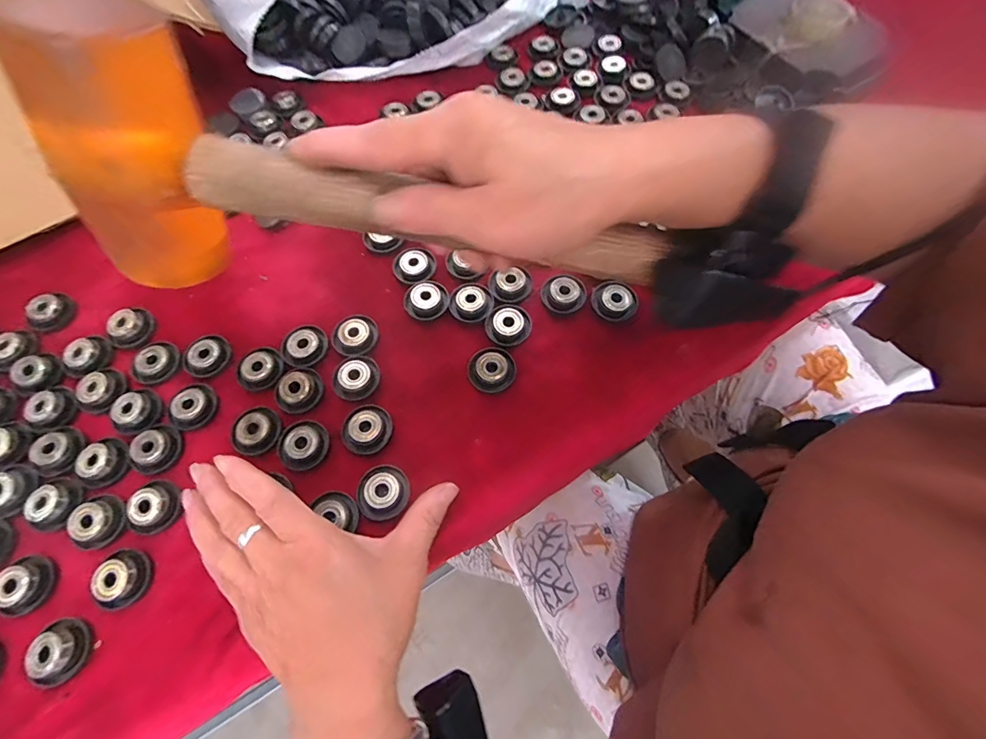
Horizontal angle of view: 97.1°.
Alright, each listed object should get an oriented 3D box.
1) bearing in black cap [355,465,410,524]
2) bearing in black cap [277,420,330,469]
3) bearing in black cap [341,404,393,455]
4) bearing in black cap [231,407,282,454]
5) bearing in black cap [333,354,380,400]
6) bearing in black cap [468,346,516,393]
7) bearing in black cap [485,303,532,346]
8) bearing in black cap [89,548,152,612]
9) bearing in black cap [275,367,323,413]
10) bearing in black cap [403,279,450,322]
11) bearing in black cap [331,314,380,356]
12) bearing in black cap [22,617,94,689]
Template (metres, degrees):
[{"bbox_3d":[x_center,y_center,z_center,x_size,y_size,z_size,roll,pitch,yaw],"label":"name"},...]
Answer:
[{"bbox_3d":[-0.070,0.077,0.273,0.032,0.010,0.033,-1,67,1],"label":"bearing in black cap"},{"bbox_3d":[-0.125,0.049,0.287,0.031,0.006,0.031,-1,67,1],"label":"bearing in black cap"},{"bbox_3d":[-0.084,0.040,0.290,0.033,0.007,0.032,-1,67,1],"label":"bearing in black cap"},{"bbox_3d":[-0.159,0.041,0.292,0.030,0.008,0.031,-1,67,1],"label":"bearing in black cap"},{"bbox_3d":[-0.095,0.005,0.304,0.029,0.009,0.033,25,70,12],"label":"bearing in black cap"},{"bbox_3d":[-0.001,-0.001,0.304,0.032,0.007,0.032,4,67,3],"label":"bearing in black cap"},{"bbox_3d":[0.012,-0.033,0.316,0.033,0.006,0.031,-1,67,1],"label":"bearing in black cap"},{"bbox_3d":[-0.221,0.125,0.258,0.029,0.011,0.028,-40,72,-14],"label":"bearing in black cap"},{"bbox_3d":[-0.133,0.014,0.299,0.027,0.010,0.031,42,74,17],"label":"bearing in black cap"},{"bbox_3d":[-0.050,-0.052,0.324,0.032,0.011,0.027,2,67,3],"label":"bearing in black cap"},{"bbox_3d":[-0.101,-0.026,0.318,0.034,0.007,0.030,1,67,2],"label":"bearing in black cap"},{"bbox_3d":[-0.245,0.160,0.244,0.025,0.013,0.033,20,69,10],"label":"bearing in black cap"}]

